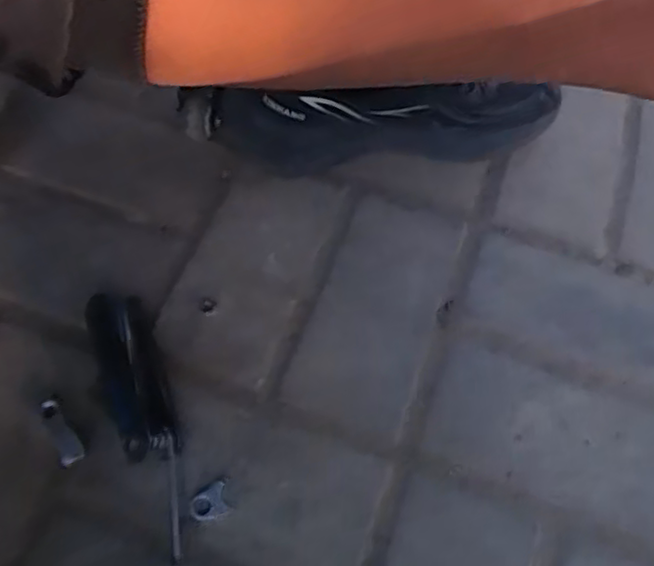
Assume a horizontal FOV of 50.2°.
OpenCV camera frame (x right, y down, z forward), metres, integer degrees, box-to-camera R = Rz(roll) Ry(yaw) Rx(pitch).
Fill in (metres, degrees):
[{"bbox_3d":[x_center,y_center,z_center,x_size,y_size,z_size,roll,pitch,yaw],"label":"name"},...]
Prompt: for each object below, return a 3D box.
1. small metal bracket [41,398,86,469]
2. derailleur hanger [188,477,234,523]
[{"bbox_3d":[-0.172,0.095,0.449,0.016,0.005,0.048,-28,66,-18],"label":"small metal bracket"},{"bbox_3d":[-0.072,0.136,0.433,0.027,0.008,0.018,-24,65,-16],"label":"derailleur hanger"}]

